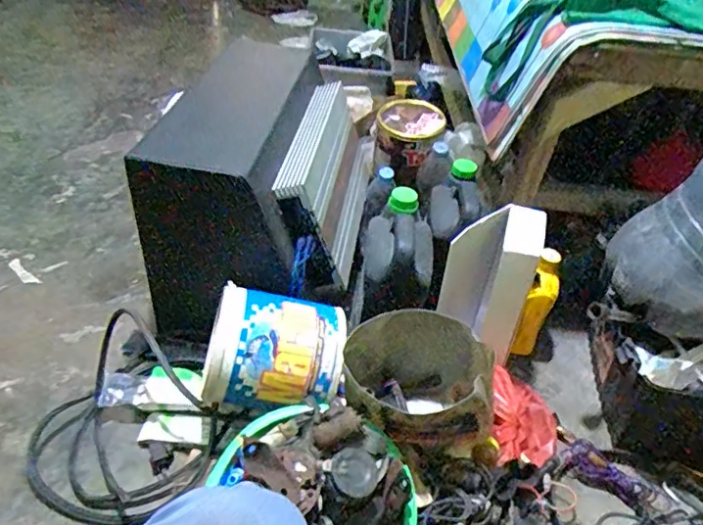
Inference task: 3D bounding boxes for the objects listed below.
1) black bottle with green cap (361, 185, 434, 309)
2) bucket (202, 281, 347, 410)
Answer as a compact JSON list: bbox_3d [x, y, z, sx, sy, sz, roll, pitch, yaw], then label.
[{"bbox_3d":[0.080,-0.024,0.925,0.107,0.115,0.175,4,40,-4],"label":"black bottle with green cap"},{"bbox_3d":[-0.122,0.151,0.858,0.212,0.168,0.154,7,40,-1],"label":"bucket"}]

